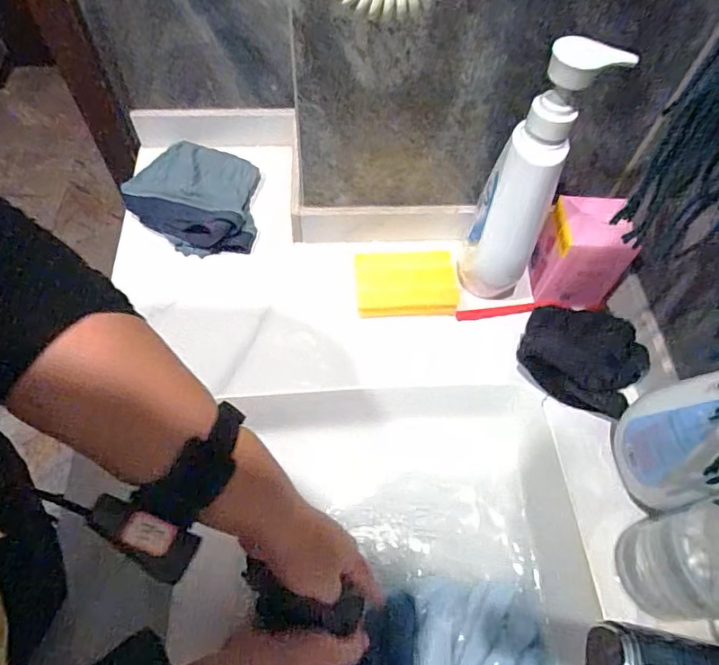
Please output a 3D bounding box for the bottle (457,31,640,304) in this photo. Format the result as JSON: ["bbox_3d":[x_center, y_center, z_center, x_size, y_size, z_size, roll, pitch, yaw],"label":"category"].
[{"bbox_3d":[0.144,-0.127,0.457,0.069,0.249,0.054,18,61,8],"label":"bottle"}]

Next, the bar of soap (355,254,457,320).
[{"bbox_3d":[0.049,-0.053,0.547,0.102,0.029,0.069,-3,60,-4],"label":"bar of soap"}]

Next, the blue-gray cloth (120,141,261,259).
[{"bbox_3d":[-0.192,-0.158,0.588,0.142,0.045,0.145,-4,60,-5],"label":"blue-gray cloth"}]

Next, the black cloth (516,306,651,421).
[{"bbox_3d":[0.220,0.020,0.507,0.115,0.036,0.097,31,64,15],"label":"black cloth"}]

